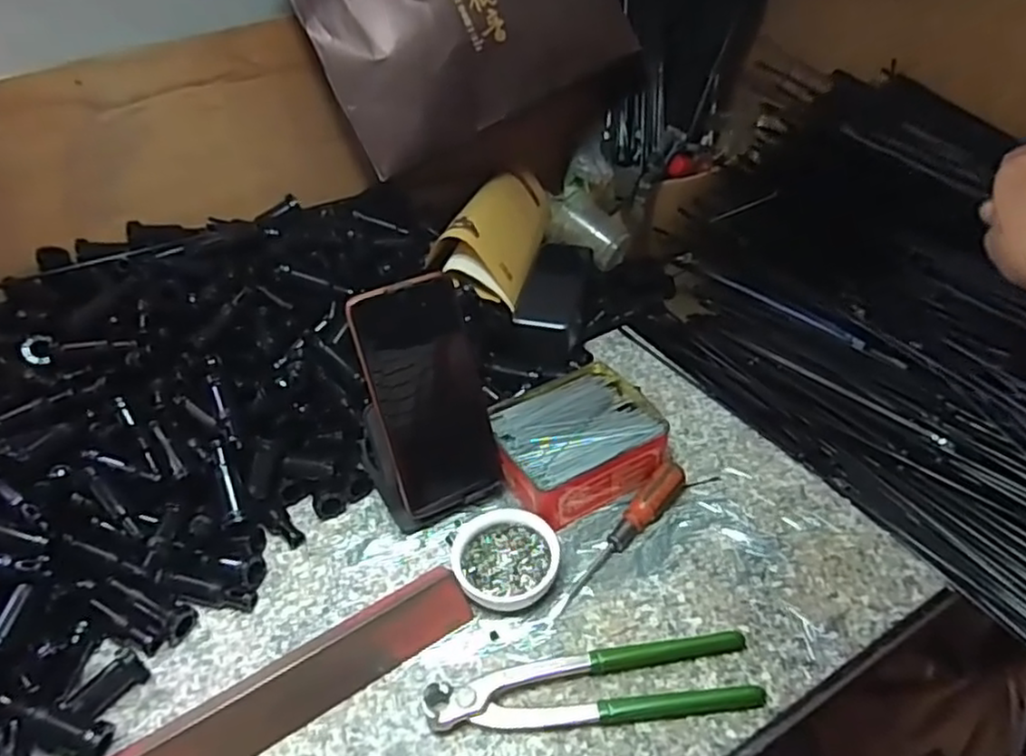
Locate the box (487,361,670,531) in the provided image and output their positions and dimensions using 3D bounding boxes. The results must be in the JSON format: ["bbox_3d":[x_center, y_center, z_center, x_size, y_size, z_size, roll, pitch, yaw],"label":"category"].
[{"bbox_3d":[0.049,0.049,0.561,0.129,0.040,0.118,-21,44,-17],"label":"box"}]

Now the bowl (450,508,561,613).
[{"bbox_3d":[-0.005,0.126,0.493,0.071,0.022,0.068,-3,42,3],"label":"bowl"}]

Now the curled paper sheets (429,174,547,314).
[{"bbox_3d":[-0.015,-0.156,0.714,0.079,0.073,0.217,4,43,11],"label":"curled paper sheets"}]

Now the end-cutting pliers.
[{"bbox_3d":[0.048,0.186,0.426,0.197,0.016,0.046,-8,42,-2],"label":"end-cutting pliers"}]

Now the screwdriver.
[{"bbox_3d":[0.074,0.112,0.502,0.021,0.022,0.146,31,53,34],"label":"screwdriver"}]

